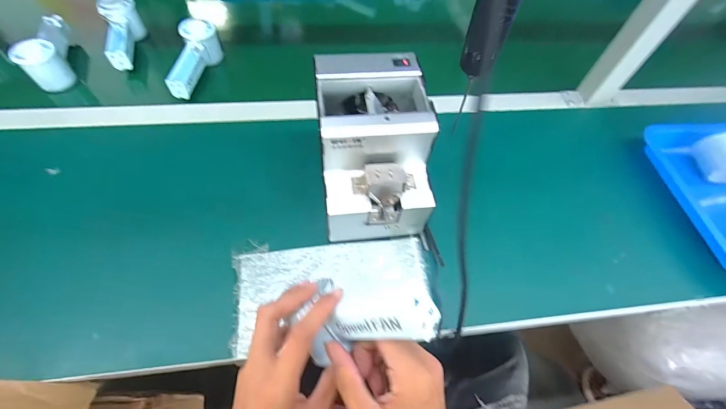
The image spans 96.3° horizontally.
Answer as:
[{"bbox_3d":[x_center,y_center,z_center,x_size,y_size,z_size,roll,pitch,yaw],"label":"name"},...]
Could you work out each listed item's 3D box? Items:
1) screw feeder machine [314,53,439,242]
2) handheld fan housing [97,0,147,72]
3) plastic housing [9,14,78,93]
[{"bbox_3d":[0.010,-0.068,0.406,0.128,0.152,0.182,-5,59,-7],"label":"screw feeder machine"},{"bbox_3d":[-0.412,-0.296,0.559,0.052,0.057,0.146,-18,61,-14],"label":"handheld fan housing"},{"bbox_3d":[-0.512,-0.255,0.529,0.048,0.066,0.145,-17,61,-14],"label":"plastic housing"}]

